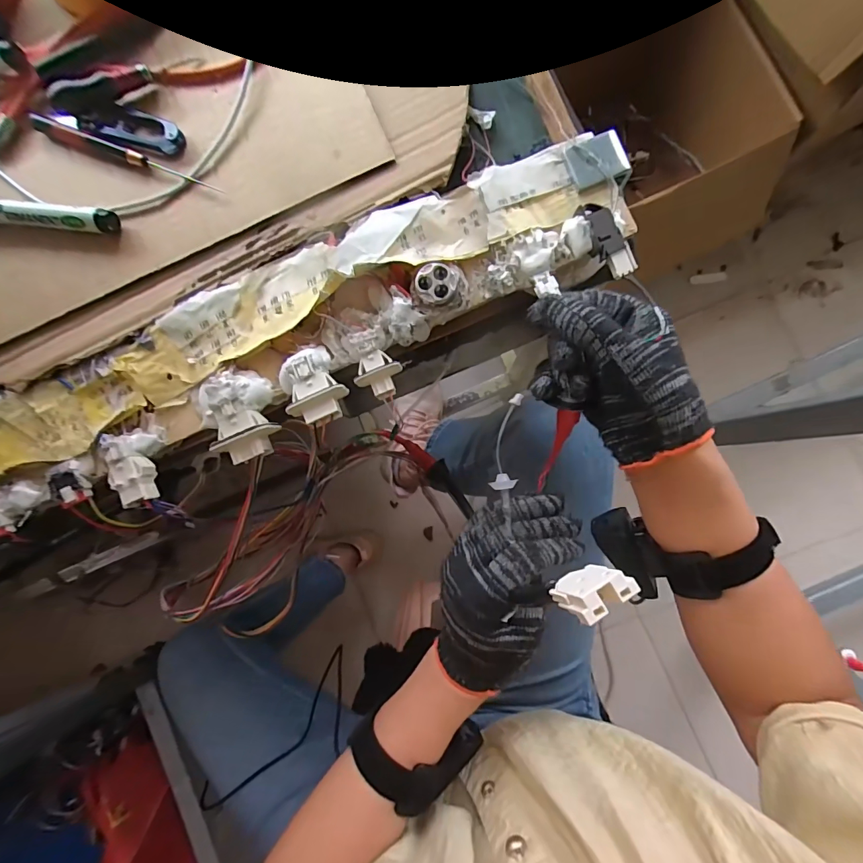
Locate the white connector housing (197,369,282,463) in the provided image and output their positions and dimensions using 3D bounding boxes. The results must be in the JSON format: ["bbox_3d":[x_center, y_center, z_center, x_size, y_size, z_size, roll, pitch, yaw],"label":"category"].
[{"bbox_3d":[-0.134,-0.009,0.288,0.050,0.024,0.060,-15,84,4],"label":"white connector housing"}]

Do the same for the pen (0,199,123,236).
[{"bbox_3d":[-0.297,-0.158,0.308,0.138,0.017,0.017,8,86,6],"label":"pen"}]

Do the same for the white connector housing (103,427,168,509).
[{"bbox_3d":[-0.203,0.024,0.294,0.033,0.020,0.051,-15,84,4],"label":"white connector housing"}]

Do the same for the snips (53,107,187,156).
[{"bbox_3d":[-0.230,-0.230,0.318,0.094,0.011,0.029,19,88,6],"label":"snips"}]

